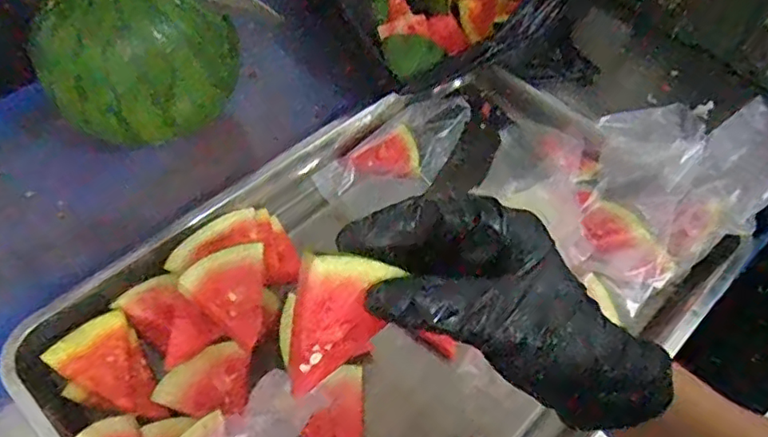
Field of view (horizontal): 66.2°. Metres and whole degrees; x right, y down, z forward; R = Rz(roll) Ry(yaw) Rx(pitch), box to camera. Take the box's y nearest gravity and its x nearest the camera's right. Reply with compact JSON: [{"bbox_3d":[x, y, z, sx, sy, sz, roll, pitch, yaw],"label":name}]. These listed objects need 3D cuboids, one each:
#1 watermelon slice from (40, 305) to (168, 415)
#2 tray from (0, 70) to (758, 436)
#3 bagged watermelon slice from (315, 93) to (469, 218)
[{"bbox_3d":[-0.219,0.123,0.471,0.061,0.017,0.096,-34,65,-25],"label":"watermelon slice"},{"bbox_3d":[0.022,0.070,0.532,0.583,0.082,0.390,-36,65,-26],"label":"tray"},{"bbox_3d":[0.016,-0.068,0.636,0.179,0.031,0.080,-34,65,-7],"label":"bagged watermelon slice"}]

